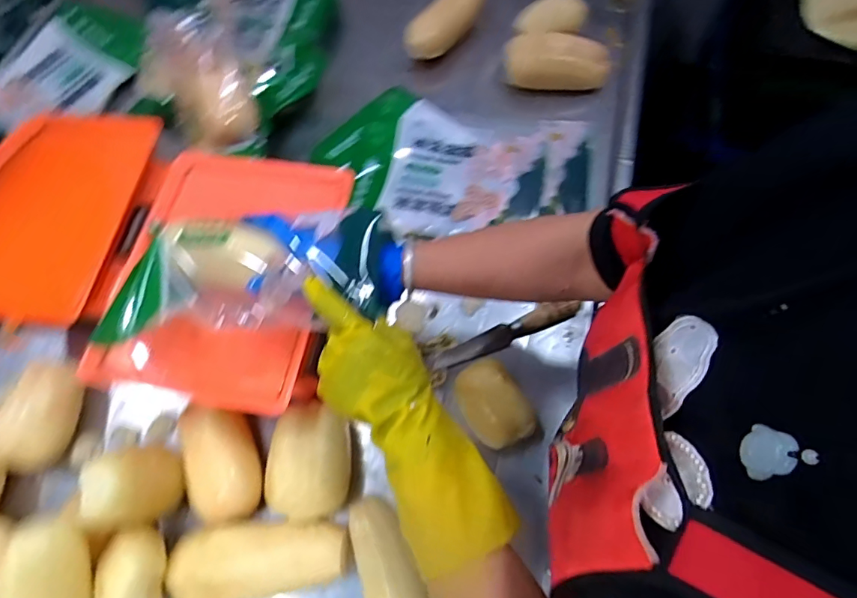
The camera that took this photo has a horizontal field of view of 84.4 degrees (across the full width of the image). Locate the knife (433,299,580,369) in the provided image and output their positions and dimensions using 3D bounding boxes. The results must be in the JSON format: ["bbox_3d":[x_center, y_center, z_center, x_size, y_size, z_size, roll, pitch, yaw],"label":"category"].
[{"bbox_3d":[0.099,0.044,0.607,0.195,0.020,0.028,-22,67,-7],"label":"knife"}]

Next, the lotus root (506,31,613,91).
[{"bbox_3d":[0.200,-0.370,0.737,0.158,0.061,0.061,6,66,5],"label":"lotus root"}]

